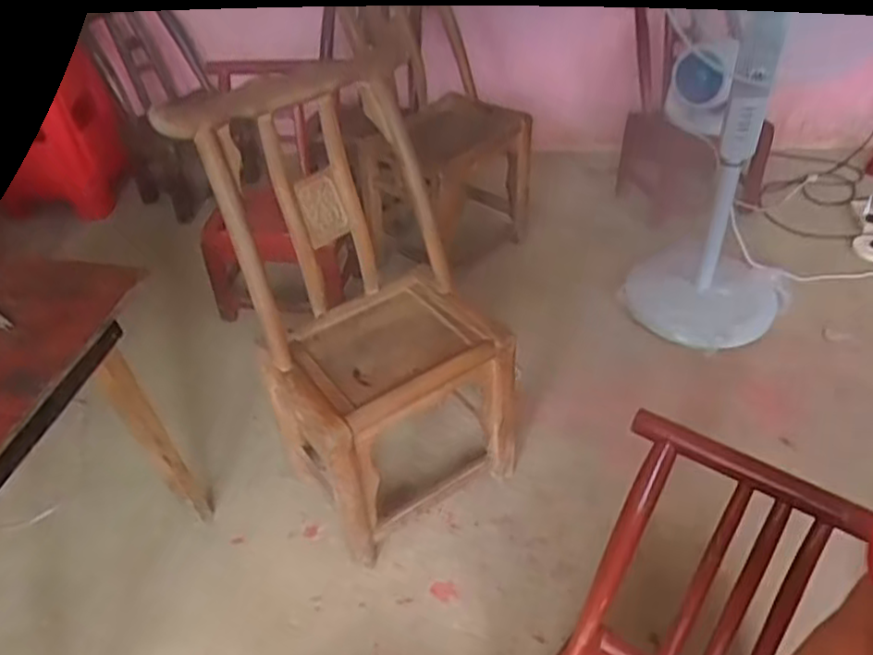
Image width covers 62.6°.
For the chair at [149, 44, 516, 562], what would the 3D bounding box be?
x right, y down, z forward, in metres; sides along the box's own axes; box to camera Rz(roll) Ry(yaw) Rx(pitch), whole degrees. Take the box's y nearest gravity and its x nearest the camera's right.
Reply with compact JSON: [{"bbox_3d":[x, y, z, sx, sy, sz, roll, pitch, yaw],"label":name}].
[{"bbox_3d":[-0.130,-0.024,1.374,0.421,0.837,0.401,-26,45,-24],"label":"chair"}]

